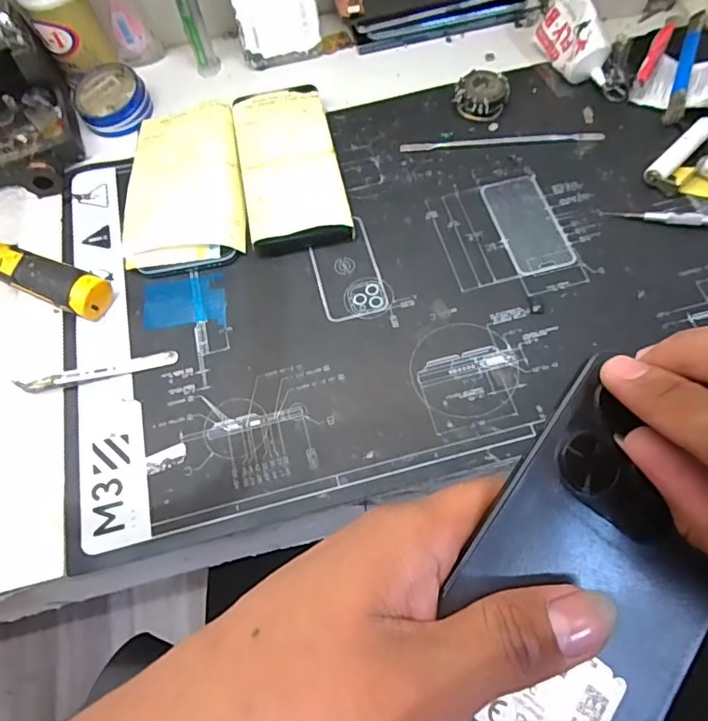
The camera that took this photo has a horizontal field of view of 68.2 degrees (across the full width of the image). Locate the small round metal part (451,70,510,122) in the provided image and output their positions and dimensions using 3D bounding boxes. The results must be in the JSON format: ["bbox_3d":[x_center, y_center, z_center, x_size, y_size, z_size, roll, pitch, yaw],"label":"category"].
[{"bbox_3d":[0.110,-0.228,0.450,0.038,0.027,0.038,-1,66,3],"label":"small round metal part"}]

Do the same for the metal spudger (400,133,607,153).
[{"bbox_3d":[0.123,-0.184,0.438,0.165,0.005,0.013,-1,66,3],"label":"metal spudger"}]

